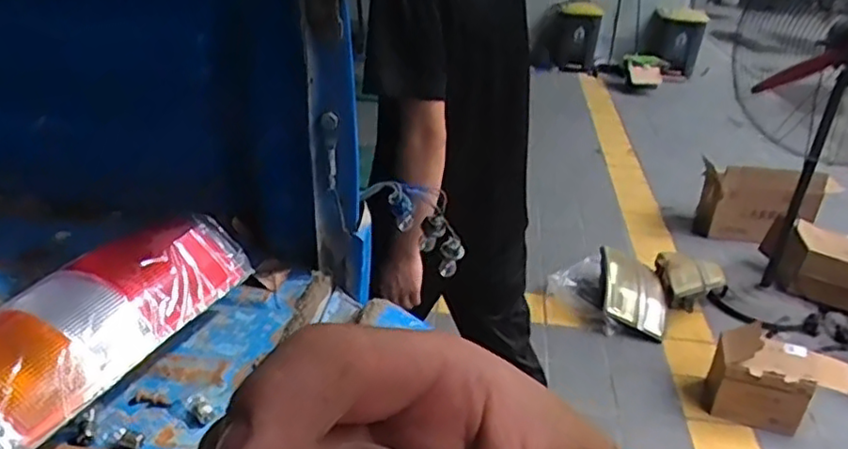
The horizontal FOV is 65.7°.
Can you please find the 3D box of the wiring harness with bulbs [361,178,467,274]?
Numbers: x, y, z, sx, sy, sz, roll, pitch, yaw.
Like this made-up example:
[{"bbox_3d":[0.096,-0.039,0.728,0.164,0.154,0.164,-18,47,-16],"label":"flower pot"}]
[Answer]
[{"bbox_3d":[0.004,-0.002,0.938,0.194,0.093,0.038,43,17,-24],"label":"wiring harness with bulbs"}]

